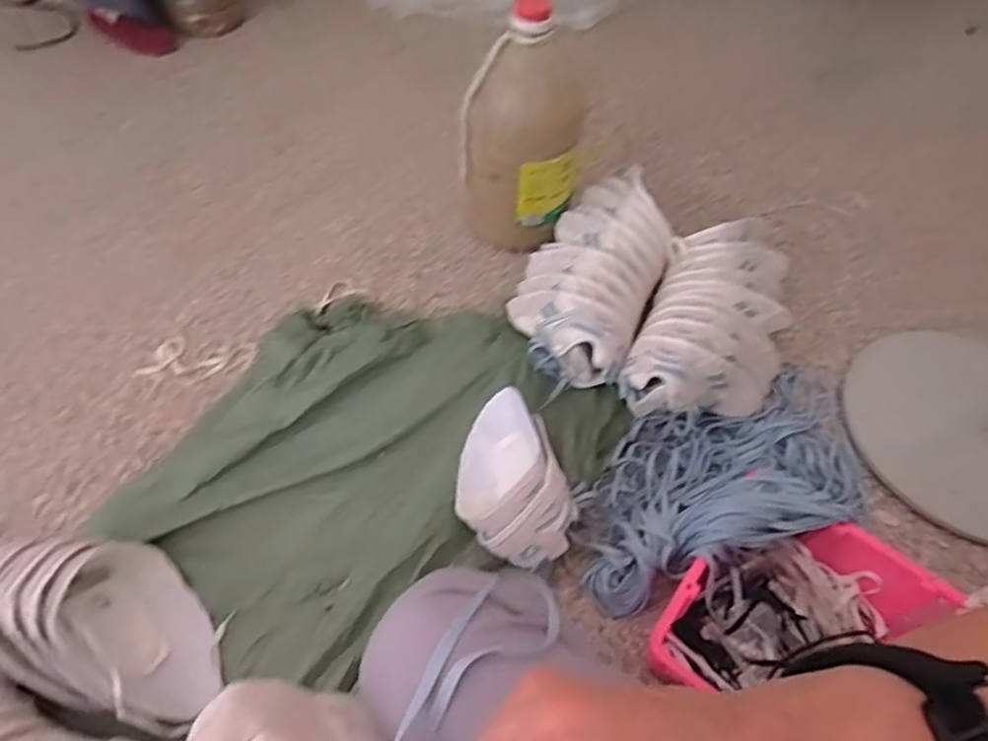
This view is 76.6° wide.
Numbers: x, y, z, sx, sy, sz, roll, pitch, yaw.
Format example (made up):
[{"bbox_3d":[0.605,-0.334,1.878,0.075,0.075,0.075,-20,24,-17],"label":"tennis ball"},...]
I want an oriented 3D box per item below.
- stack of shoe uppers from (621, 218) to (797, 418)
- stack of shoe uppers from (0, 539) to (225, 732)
[{"bbox_3d":[0.378,-0.098,1.033,0.236,0.129,0.435,21,57,10],"label":"stack of shoe uppers"},{"bbox_3d":[-0.448,0.297,0.720,0.284,0.130,0.171,38,61,20],"label":"stack of shoe uppers"}]

